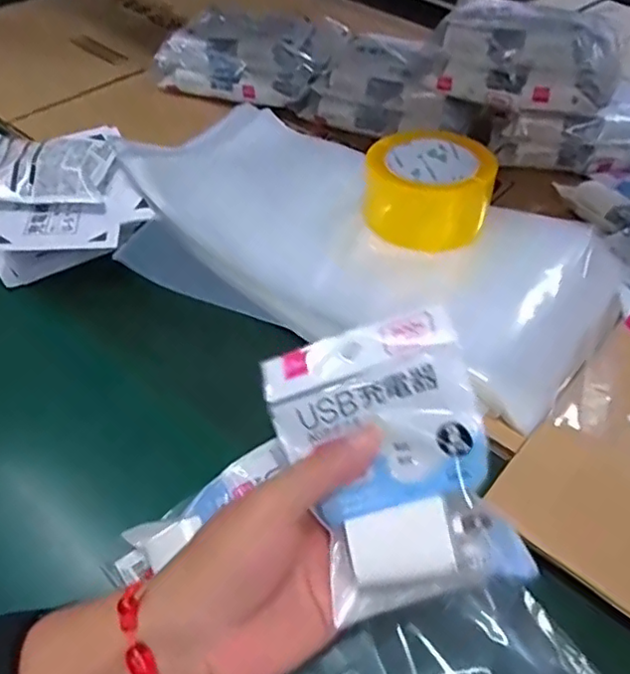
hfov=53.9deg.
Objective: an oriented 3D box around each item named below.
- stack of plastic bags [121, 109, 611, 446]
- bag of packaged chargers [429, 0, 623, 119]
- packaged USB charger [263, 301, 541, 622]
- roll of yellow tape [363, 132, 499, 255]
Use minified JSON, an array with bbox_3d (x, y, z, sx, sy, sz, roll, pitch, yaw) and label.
[{"bbox_3d":[0.034,-0.078,0.512,0.413,0.043,0.219,26,61,14],"label":"stack of plastic bags"},{"bbox_3d":[0.206,-0.278,0.604,0.172,0.063,0.119,19,48,13],"label":"bag of packaged chargers"},{"bbox_3d":[0.033,0.056,0.283,0.093,0.017,0.126,-22,74,17],"label":"packaged USB charger"},{"bbox_3d":[0.098,-0.132,0.536,0.101,0.057,0.101,2,47,-2],"label":"roll of yellow tape"}]

